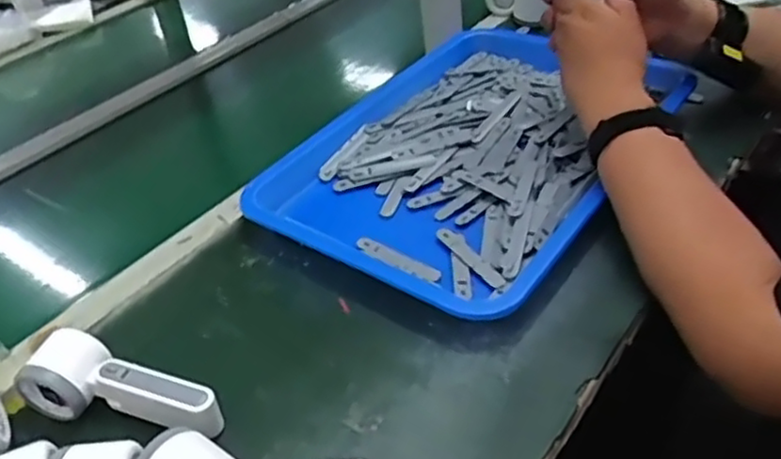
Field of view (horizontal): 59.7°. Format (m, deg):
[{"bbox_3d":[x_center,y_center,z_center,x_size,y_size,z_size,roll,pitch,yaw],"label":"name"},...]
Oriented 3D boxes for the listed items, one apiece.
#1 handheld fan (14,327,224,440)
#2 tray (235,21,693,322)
[{"bbox_3d":[-0.210,0.124,0.541,0.169,0.050,0.051,5,41,16],"label":"handheld fan"},{"bbox_3d":[0.091,-0.091,0.766,0.343,0.042,0.464,22,48,32],"label":"tray"}]

